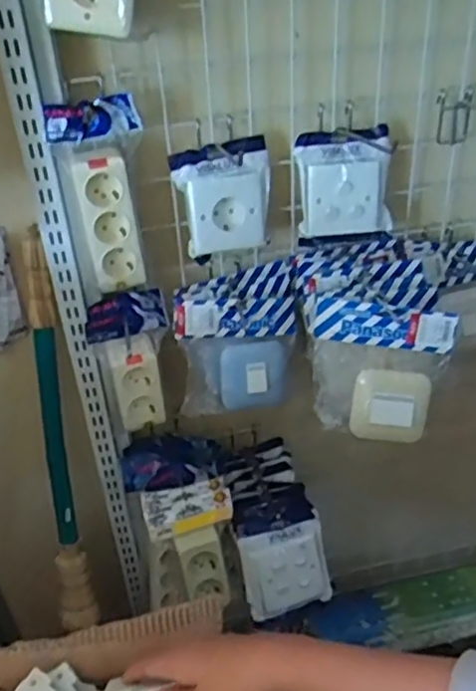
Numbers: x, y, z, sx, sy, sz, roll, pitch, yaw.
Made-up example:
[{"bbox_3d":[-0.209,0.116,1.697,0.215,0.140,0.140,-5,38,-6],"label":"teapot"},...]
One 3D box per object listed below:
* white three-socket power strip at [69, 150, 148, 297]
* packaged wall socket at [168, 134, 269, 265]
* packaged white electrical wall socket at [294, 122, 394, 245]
[{"bbox_3d":[-0.144,-0.137,0.751,0.056,0.153,0.040,-12,37,-11],"label":"white three-socket power strip"},{"bbox_3d":[-0.015,-0.173,0.784,0.110,0.119,0.051,-18,38,-19],"label":"packaged wall socket"},{"bbox_3d":[0.128,-0.187,0.798,0.114,0.124,0.042,-8,36,-6],"label":"packaged white electrical wall socket"}]

